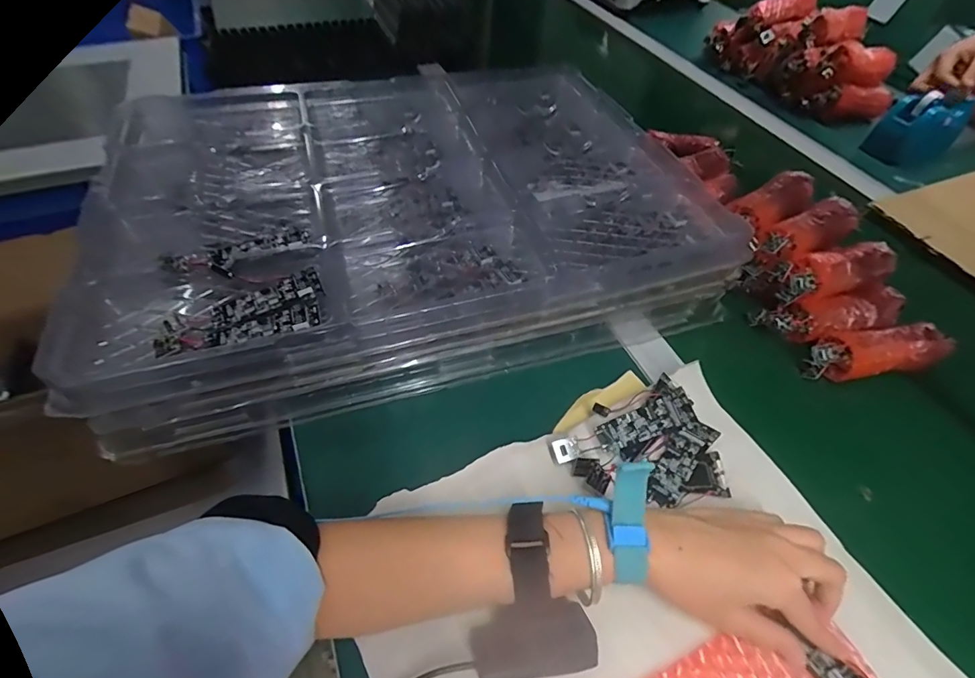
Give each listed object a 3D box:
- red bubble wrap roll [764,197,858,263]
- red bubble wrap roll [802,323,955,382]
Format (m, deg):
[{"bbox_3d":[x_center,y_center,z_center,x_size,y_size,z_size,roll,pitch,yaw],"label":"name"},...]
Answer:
[{"bbox_3d":[0.323,-0.108,0.464,0.109,0.033,0.043,-27,58,-21],"label":"red bubble wrap roll"},{"bbox_3d":[0.353,0.008,0.420,0.120,0.040,0.041,-11,53,5],"label":"red bubble wrap roll"}]

